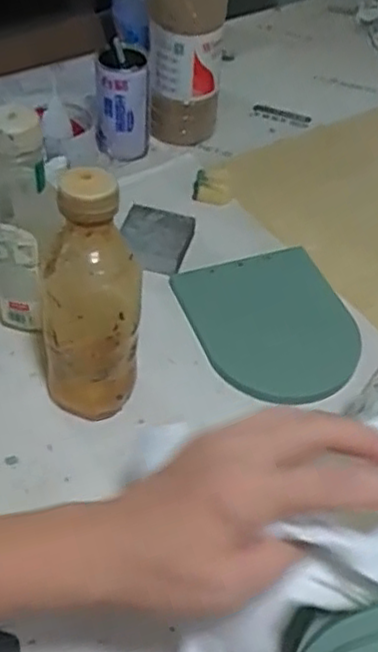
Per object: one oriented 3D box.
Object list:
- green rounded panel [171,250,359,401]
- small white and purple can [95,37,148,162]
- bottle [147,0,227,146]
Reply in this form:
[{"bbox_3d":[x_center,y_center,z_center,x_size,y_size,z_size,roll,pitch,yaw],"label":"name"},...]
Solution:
[{"bbox_3d":[0.079,-0.004,0.654,0.138,0.018,0.168,-16,52,-18],"label":"green rounded panel"},{"bbox_3d":[-0.078,-0.264,0.819,0.059,0.142,0.054,-1,49,-6],"label":"small white and purple can"},{"bbox_3d":[-0.002,-0.353,0.795,0.094,0.287,0.091,3,48,-3],"label":"bottle"}]

